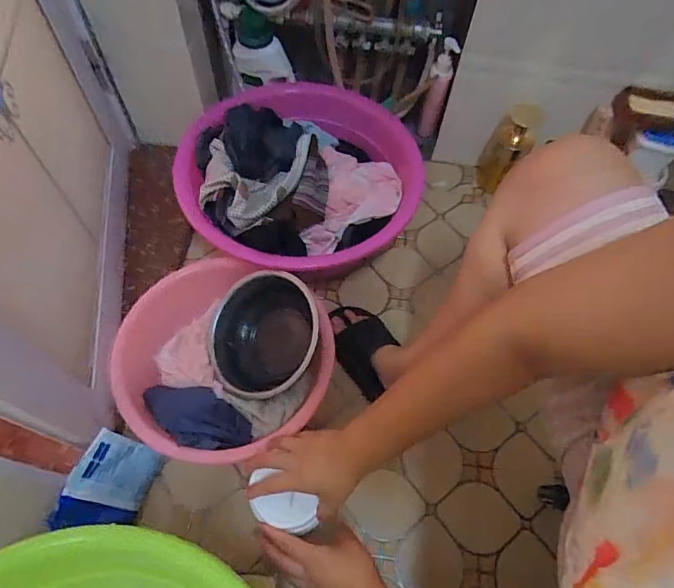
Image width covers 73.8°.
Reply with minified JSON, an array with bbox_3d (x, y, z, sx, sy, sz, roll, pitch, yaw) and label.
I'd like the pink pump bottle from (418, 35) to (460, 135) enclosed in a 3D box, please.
[{"bbox_3d":[0.213,-0.429,0.949,0.044,0.211,0.035,9,60,3],"label":"pink pump bottle"}]

